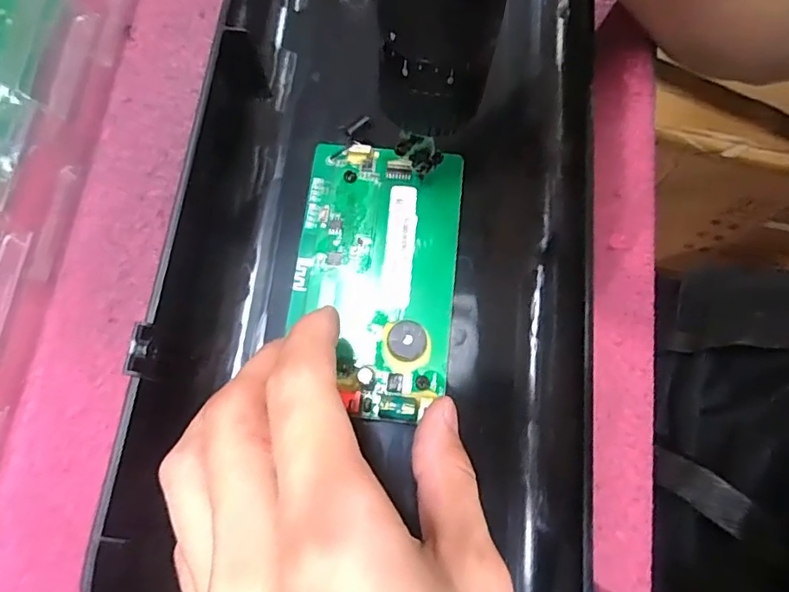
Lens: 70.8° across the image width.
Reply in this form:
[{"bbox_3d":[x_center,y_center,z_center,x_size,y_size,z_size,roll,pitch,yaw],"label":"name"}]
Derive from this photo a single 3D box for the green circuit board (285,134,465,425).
[{"bbox_3d":[-0.007,-0.010,0.208,0.060,0.007,0.107,6,72,0],"label":"green circuit board"}]

